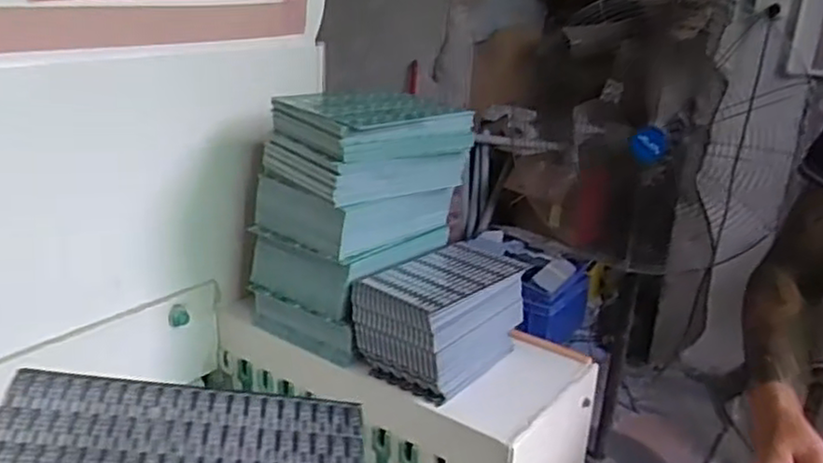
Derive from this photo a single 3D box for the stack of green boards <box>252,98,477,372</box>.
[{"bbox_3d":[-0.059,-0.018,0.807,0.186,0.248,0.157,-16,28,-43],"label":"stack of green boards"}]

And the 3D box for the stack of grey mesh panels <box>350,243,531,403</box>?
[{"bbox_3d":[0.034,0.088,0.762,0.112,0.098,0.177,19,25,36],"label":"stack of grey mesh panels"}]

